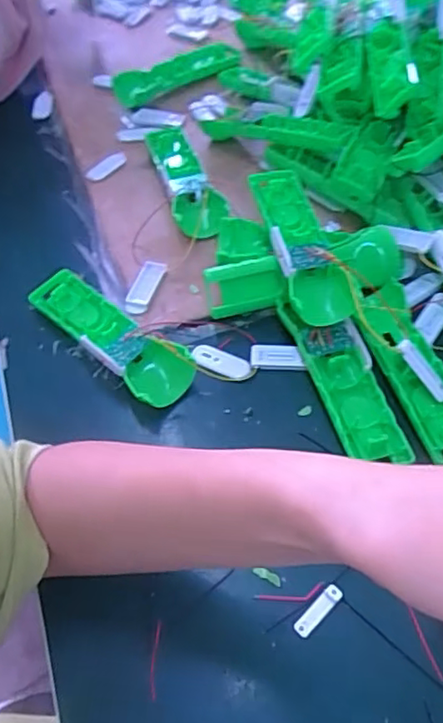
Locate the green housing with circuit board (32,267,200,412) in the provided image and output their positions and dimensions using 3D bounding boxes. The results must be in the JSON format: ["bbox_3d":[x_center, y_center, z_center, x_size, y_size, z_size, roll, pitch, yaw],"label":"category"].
[{"bbox_3d":[-0.090,-0.023,0.496,0.049,0.027,0.159,-39,61,-23],"label":"green housing with circuit board"}]

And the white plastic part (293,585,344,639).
[{"bbox_3d":[0.060,0.154,0.378,0.038,0.004,0.010,-37,61,-23],"label":"white plastic part"}]

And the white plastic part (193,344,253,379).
[{"bbox_3d":[0.000,0.000,0.492,0.048,0.006,0.019,22,57,17],"label":"white plastic part"}]

